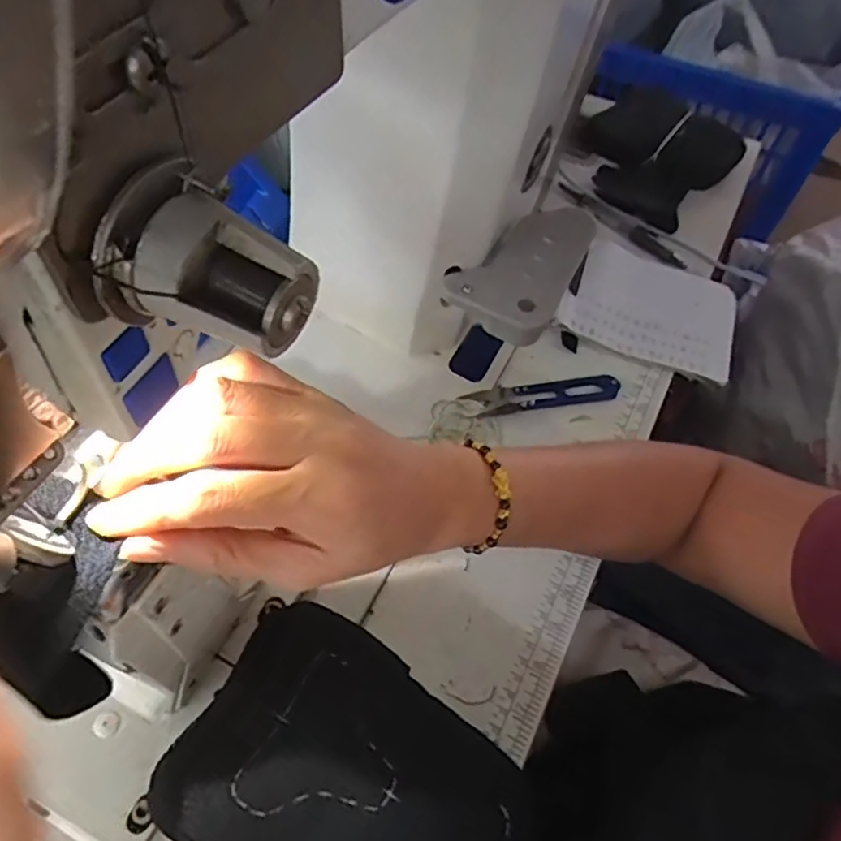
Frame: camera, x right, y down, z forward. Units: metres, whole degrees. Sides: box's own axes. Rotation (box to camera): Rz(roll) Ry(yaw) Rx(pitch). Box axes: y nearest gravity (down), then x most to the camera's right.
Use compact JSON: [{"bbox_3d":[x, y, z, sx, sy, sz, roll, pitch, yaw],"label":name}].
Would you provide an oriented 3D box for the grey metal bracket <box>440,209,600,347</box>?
[{"bbox_3d":[0.071,-0.108,0.425,0.067,0.024,0.122,24,61,14],"label":"grey metal bracket"}]

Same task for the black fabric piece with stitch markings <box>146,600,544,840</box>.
[{"bbox_3d":[-0.027,0.158,0.274,0.148,0.014,0.104,29,61,15],"label":"black fabric piece with stitch markings"}]

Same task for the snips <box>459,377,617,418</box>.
[{"bbox_3d":[0.091,-0.018,0.470,0.116,0.011,0.025,-5,58,-6],"label":"snips"}]

